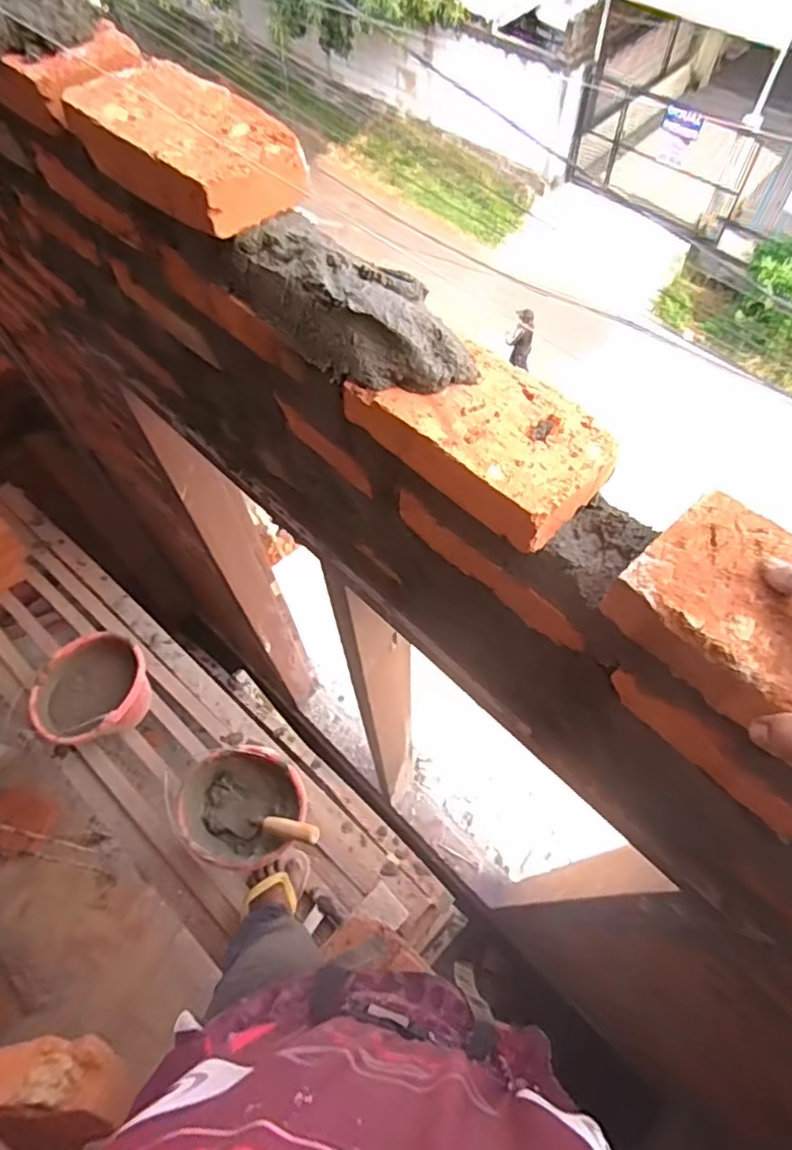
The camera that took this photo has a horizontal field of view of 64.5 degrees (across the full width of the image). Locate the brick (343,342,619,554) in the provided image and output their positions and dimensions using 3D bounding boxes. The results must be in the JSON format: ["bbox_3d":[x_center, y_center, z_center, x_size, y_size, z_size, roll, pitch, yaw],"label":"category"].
[{"bbox_3d":[0.059,-0.108,0.463,0.102,0.042,0.191,-40,67,-17],"label":"brick"}]

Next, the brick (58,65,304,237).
[{"bbox_3d":[-0.169,-0.344,0.500,0.197,0.044,0.104,38,69,20],"label":"brick"}]

